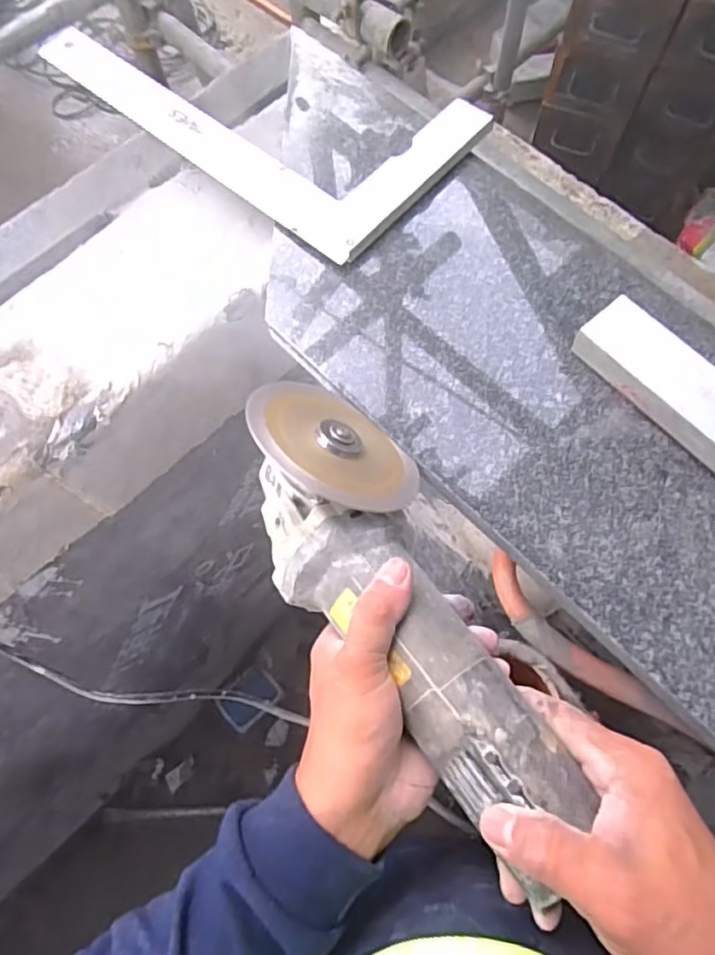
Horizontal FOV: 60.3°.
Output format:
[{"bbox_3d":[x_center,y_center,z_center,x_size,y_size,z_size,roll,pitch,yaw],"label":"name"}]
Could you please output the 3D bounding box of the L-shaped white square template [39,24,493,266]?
[{"bbox_3d":[-0.088,-0.308,0.488,0.353,0.013,0.160,39,78,17],"label":"L-shaped white square template"}]

